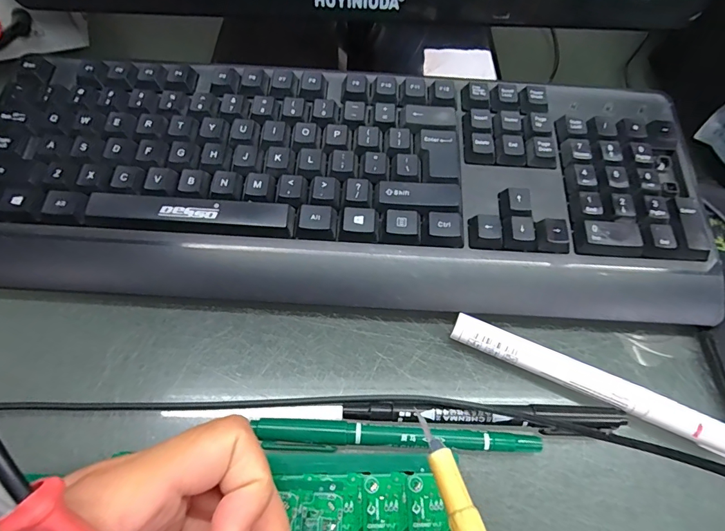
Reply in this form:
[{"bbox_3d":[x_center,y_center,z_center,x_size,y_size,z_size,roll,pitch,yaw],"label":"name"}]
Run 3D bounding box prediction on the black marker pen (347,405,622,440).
[{"bbox_3d":[0.061,0.076,0.211,0.136,0.017,0.014,3,61,-1],"label":"black marker pen"}]

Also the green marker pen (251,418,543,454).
[{"bbox_3d":[0.017,0.085,0.207,0.135,0.012,0.013,3,61,-1],"label":"green marker pen"}]

